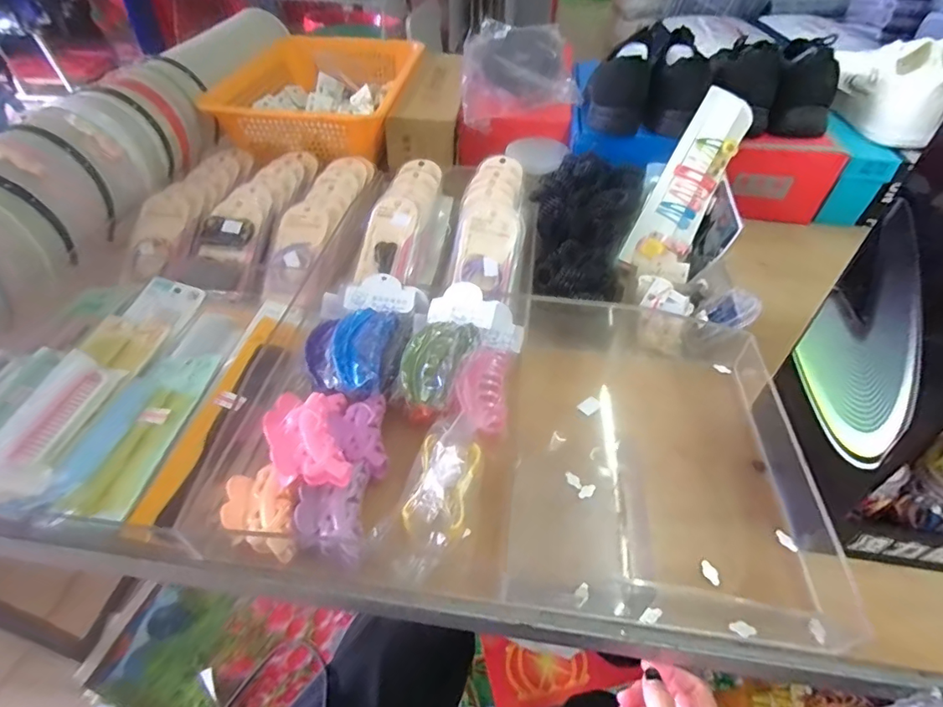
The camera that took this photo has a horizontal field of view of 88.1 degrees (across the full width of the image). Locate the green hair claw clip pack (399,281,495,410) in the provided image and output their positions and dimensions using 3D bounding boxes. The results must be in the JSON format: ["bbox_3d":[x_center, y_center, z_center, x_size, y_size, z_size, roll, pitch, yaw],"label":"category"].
[{"bbox_3d":[-0.027,-0.006,0.473,0.063,0.044,0.145,16,48,14],"label":"green hair claw clip pack"}]

